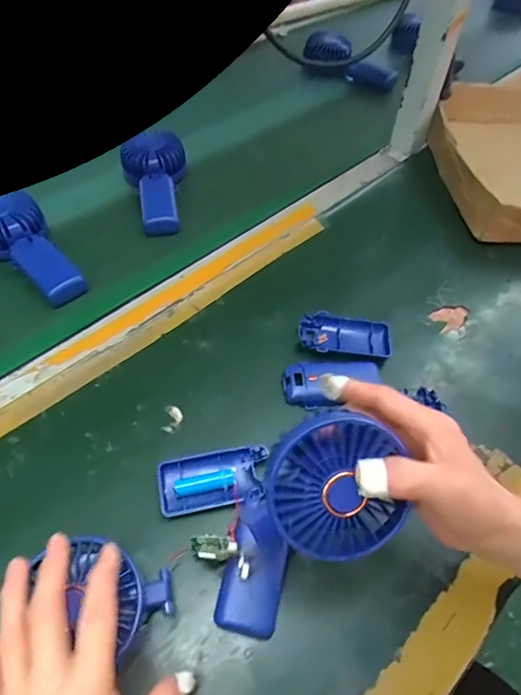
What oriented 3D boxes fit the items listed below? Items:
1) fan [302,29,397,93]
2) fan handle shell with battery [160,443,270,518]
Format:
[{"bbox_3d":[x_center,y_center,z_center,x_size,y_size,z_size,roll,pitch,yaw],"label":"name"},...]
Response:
[{"bbox_3d":[0.171,-0.524,0.849,0.064,0.079,0.183,-37,63,-25],"label":"fan"},{"bbox_3d":[-0.038,0.110,0.378,0.088,0.021,0.045,-7,54,-7],"label":"fan handle shell with battery"}]

